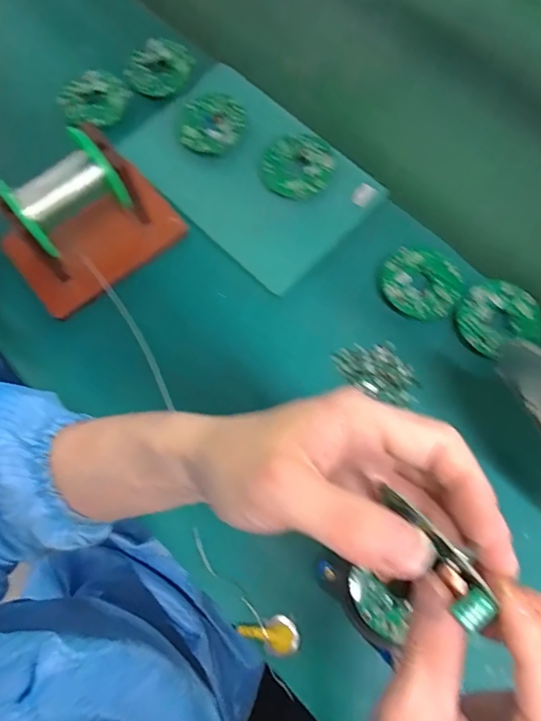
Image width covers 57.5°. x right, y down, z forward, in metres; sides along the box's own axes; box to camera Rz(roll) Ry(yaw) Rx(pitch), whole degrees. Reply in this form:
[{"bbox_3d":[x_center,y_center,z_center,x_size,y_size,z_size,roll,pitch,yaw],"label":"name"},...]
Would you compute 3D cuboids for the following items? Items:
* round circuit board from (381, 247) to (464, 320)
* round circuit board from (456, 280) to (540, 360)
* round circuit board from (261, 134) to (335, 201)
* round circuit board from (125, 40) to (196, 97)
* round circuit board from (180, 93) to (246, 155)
[{"bbox_3d":[0.129,-0.067,0.420,0.066,0.005,0.060,-1,75,4],"label":"round circuit board"},{"bbox_3d":[0.187,-0.037,0.405,0.065,0.006,0.059,-22,74,-6],"label":"round circuit board"},{"bbox_3d":[0.026,-0.178,0.447,0.061,0.012,0.063,0,73,0],"label":"round circuit board"},{"bbox_3d":[-0.110,-0.288,0.483,0.063,0.014,0.056,14,73,4],"label":"round circuit board"},{"bbox_3d":[-0.053,-0.221,0.461,0.055,0.008,0.062,4,73,2],"label":"round circuit board"}]

